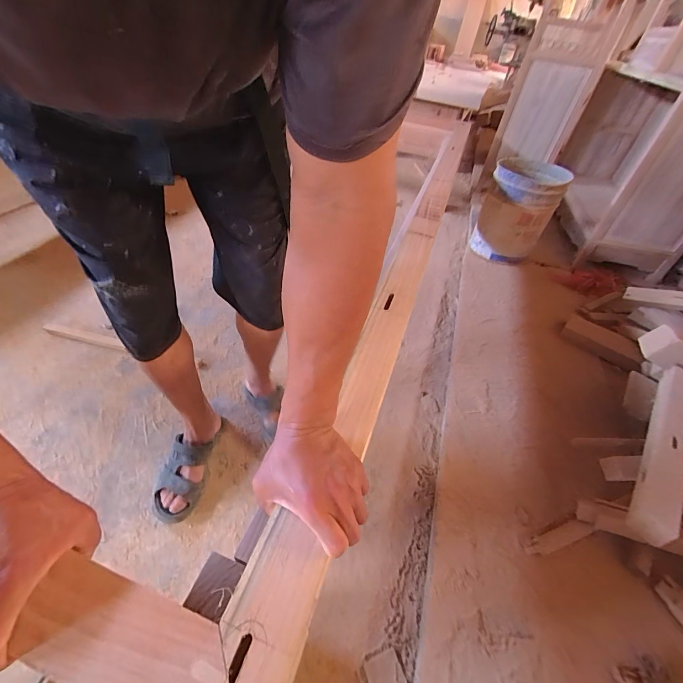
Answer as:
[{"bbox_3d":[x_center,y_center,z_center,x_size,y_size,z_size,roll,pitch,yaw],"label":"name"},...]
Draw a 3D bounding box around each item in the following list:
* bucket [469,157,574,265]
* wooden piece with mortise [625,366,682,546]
[{"bbox_3d":[0.822,-0.608,1.558,0.308,0.379,0.277,26,48,17],"label":"bucket"},{"bbox_3d":[0.688,0.213,0.703,0.059,0.078,0.489,36,52,25],"label":"wooden piece with mortise"}]

